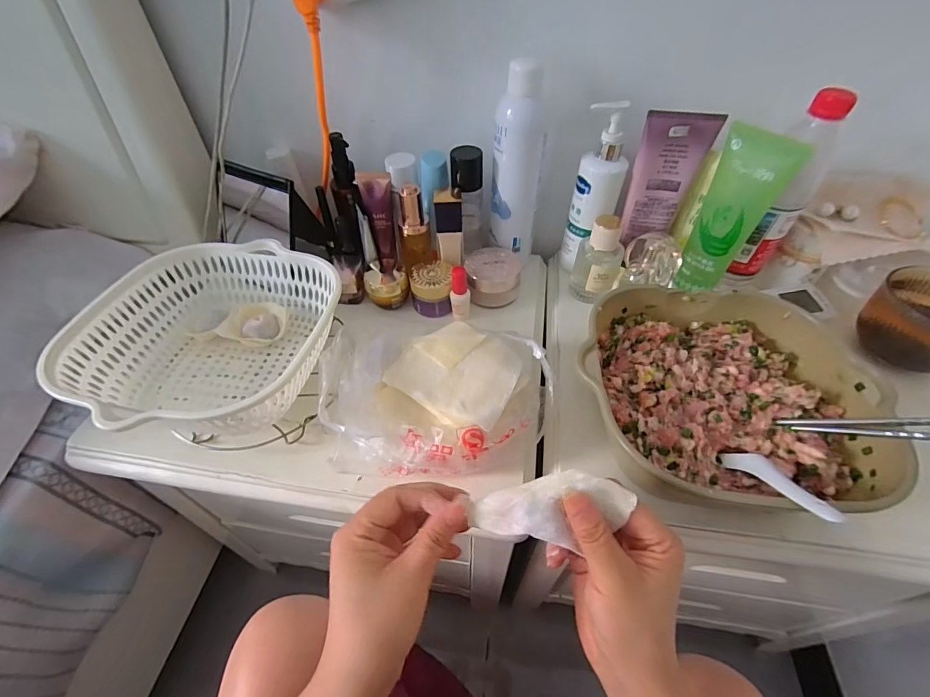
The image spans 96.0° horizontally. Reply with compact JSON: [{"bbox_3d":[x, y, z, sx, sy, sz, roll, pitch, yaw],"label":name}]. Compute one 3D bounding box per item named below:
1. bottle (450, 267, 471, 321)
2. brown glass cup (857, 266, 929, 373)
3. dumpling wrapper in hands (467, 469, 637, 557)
[{"bbox_3d":[-0.005,-0.061,0.485,0.023,0.067,0.020,1,48,0],"label":"bottle"},{"bbox_3d":[0.480,-0.024,0.425,0.105,0.070,0.113,1,48,0],"label":"brown glass cup"},{"bbox_3d":[0.052,0.097,0.255,0.097,0.025,0.036,-11,48,5],"label":"dumpling wrapper in hands"}]

